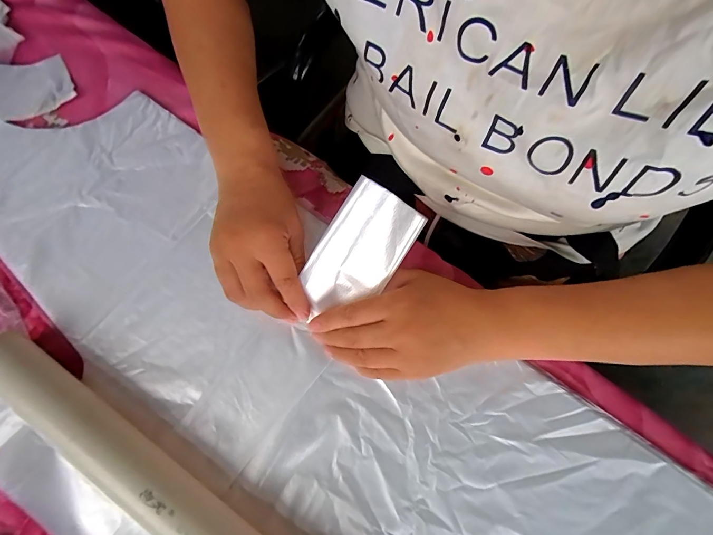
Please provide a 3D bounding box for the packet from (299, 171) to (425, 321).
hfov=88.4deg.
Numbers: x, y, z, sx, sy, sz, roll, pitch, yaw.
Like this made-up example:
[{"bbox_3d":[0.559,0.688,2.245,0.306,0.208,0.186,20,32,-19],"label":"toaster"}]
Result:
[{"bbox_3d":[-0.002,-0.008,0.277,0.057,0.006,0.110,36,113,4],"label":"packet"}]

